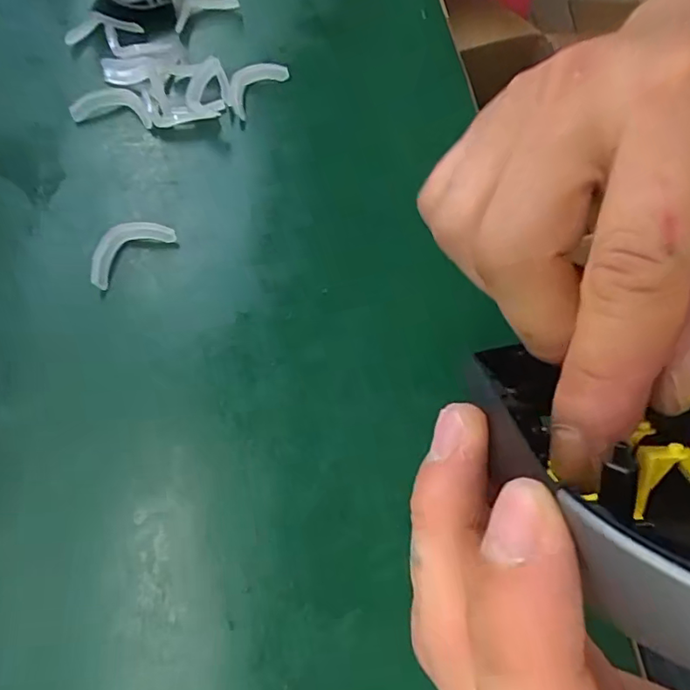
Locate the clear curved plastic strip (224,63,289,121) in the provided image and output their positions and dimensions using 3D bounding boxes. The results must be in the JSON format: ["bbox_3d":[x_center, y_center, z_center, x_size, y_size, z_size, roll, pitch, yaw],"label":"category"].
[{"bbox_3d":[-0.057,-0.155,0.332,0.025,0.012,0.043,33,68,15],"label":"clear curved plastic strip"}]

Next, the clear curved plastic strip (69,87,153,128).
[{"bbox_3d":[-0.133,-0.138,0.319,0.045,0.011,0.022,4,64,1],"label":"clear curved plastic strip"}]

